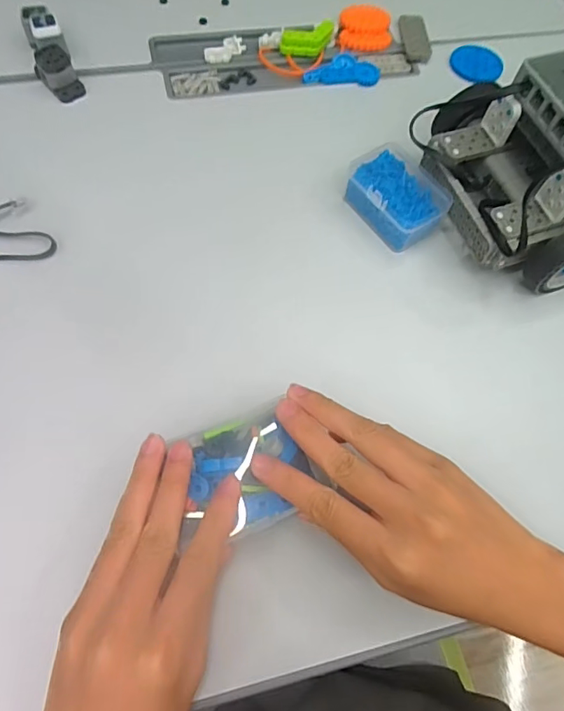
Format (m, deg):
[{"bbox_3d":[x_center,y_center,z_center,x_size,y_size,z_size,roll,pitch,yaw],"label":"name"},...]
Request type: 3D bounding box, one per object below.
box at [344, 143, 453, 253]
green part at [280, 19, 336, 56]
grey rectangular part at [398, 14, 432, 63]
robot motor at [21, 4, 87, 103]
[{"bbox_3d":[0.090,-0.123,0.392,0.059,0.039,0.077,-29,70,-17],"label":"box"},{"bbox_3d":[0.028,-0.300,0.470,0.059,0.014,0.027,-22,68,-14],"label":"green part"},{"bbox_3d":[0.133,-0.318,0.490,0.028,0.006,0.071,2,65,-3],"label":"grey rectangular part"},{"bbox_3d":[-0.201,-0.265,0.427,0.032,0.029,0.094,-20,80,-12],"label":"robot motor"}]

